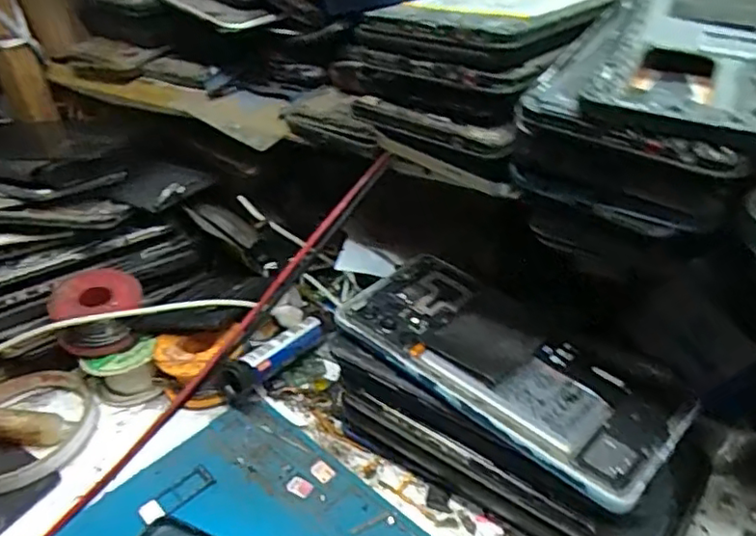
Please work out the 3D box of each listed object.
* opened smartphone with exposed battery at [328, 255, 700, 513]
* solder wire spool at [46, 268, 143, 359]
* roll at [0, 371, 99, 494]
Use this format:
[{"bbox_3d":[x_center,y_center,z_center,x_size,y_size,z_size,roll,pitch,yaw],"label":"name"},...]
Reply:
[{"bbox_3d":[0.057,0.041,0.289,0.157,0.012,0.071,26,47,37],"label":"opened smartphone with exposed battery"},{"bbox_3d":[-0.174,0.027,0.388,0.053,0.032,0.050,-5,36,3],"label":"solder wire spool"},{"bbox_3d":[-0.209,0.093,0.359,0.080,0.013,0.082,-5,36,3],"label":"roll"}]

